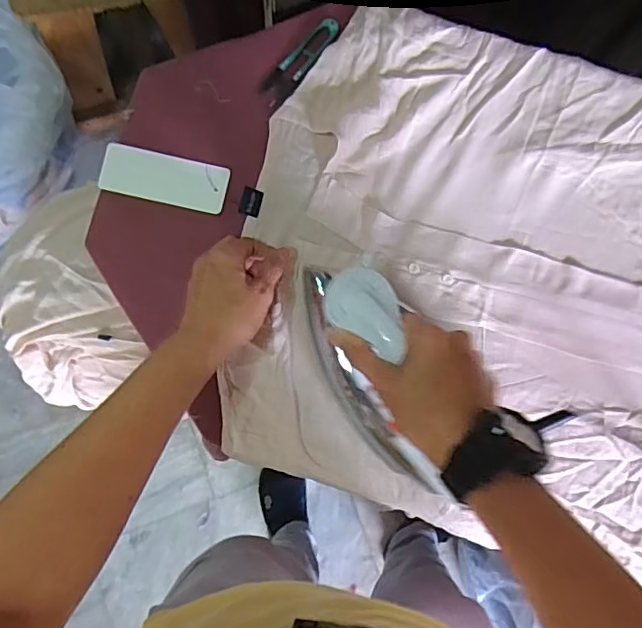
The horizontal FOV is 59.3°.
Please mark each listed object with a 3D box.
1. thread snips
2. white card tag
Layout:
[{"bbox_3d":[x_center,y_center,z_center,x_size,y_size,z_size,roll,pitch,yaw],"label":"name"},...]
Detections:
[{"bbox_3d":[-0.019,-0.246,0.549,0.027,0.006,0.101,40,87,2],"label":"thread snips"},{"bbox_3d":[-0.151,-0.130,0.543,0.120,0.007,0.048,14,80,-1],"label":"white card tag"}]

